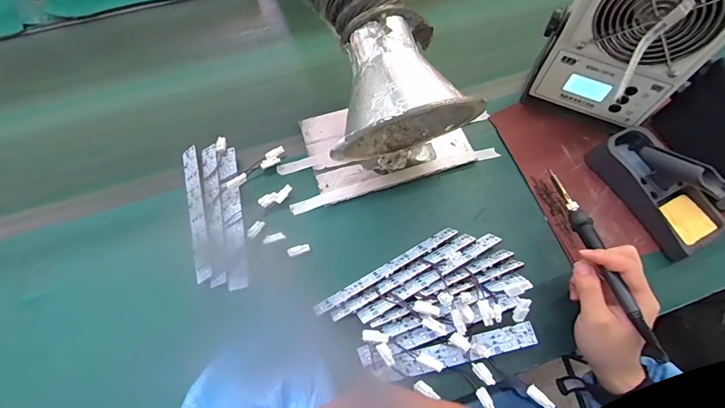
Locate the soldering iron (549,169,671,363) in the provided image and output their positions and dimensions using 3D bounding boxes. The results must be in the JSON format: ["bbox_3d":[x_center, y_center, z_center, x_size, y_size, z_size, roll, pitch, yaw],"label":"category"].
[{"bbox_3d":[0.247,0.045,0.394,0.016,0.015,0.208,-9,57,-5],"label":"soldering iron"}]

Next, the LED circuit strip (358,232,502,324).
[{"bbox_3d":[0.084,0.083,0.438,0.196,0.005,0.018,-28,66,-13],"label":"LED circuit strip"}]

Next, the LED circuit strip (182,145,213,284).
[{"bbox_3d":[-0.211,0.006,0.474,0.024,0.004,0.188,-22,64,4],"label":"LED circuit strip"}]

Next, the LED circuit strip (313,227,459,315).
[{"bbox_3d":[0.030,0.075,0.439,0.189,0.008,0.016,-28,66,-14],"label":"LED circuit strip"}]

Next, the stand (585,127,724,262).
[{"bbox_3d":[0.377,-0.030,0.461,0.077,0.082,0.163,-25,66,-12],"label":"stand"}]

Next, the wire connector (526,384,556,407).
[{"bbox_3d":[0.177,0.193,0.369,0.010,0.006,0.027,-35,48,-16],"label":"wire connector"}]

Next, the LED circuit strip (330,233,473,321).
[{"bbox_3d":[0.050,0.083,0.437,0.190,0.006,0.014,-27,66,-13],"label":"LED circuit strip"}]

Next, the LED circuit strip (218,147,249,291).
[{"bbox_3d":[-0.164,0.011,0.469,0.023,0.006,0.187,-11,64,-6],"label":"LED circuit strip"}]

